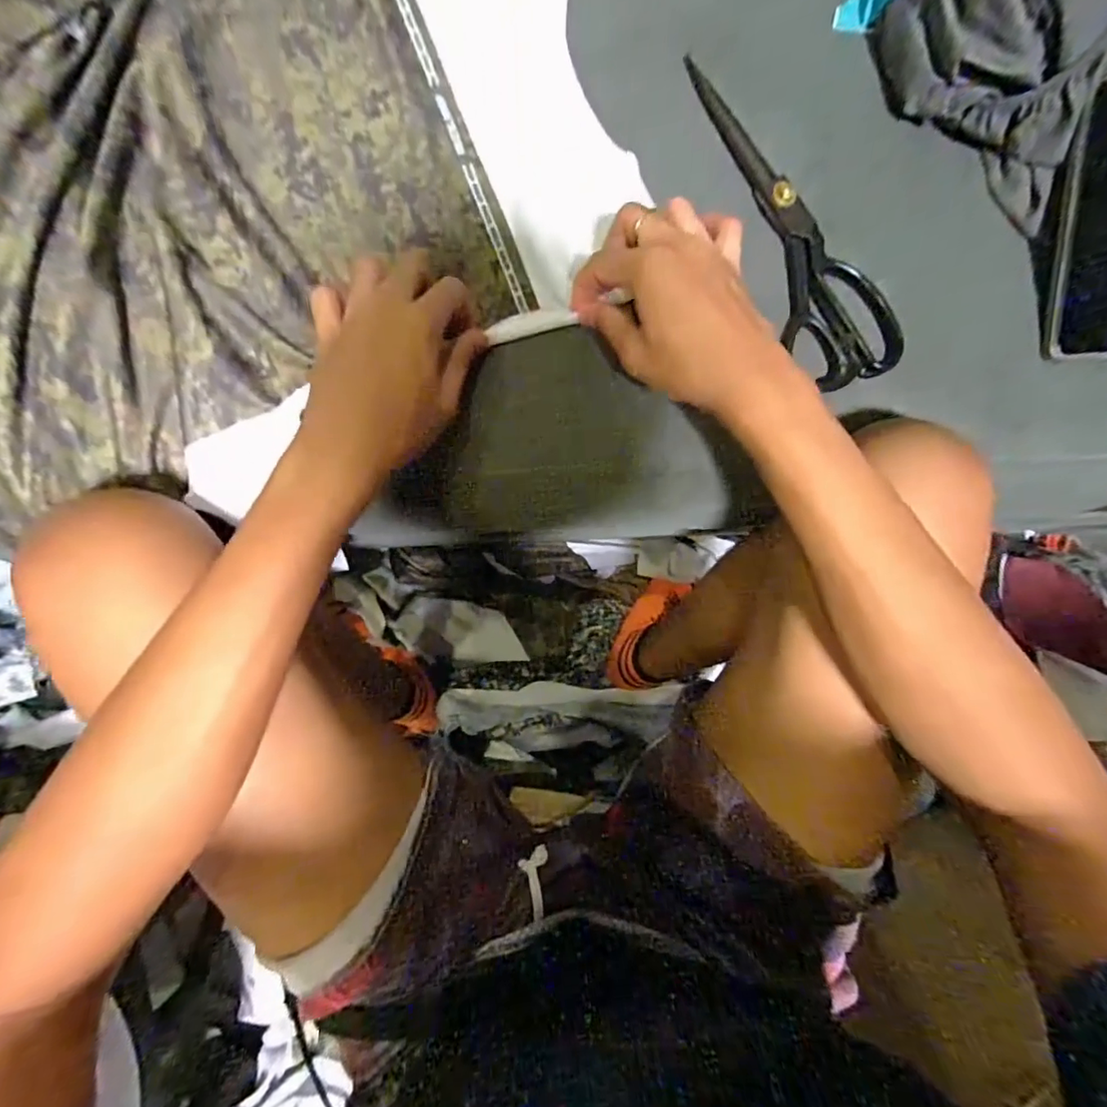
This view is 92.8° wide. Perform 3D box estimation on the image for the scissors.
[{"bbox_3d":[0.159,-0.224,0.352,0.066,0.016,0.233,-23,90,-5],"label":"scissors"}]

